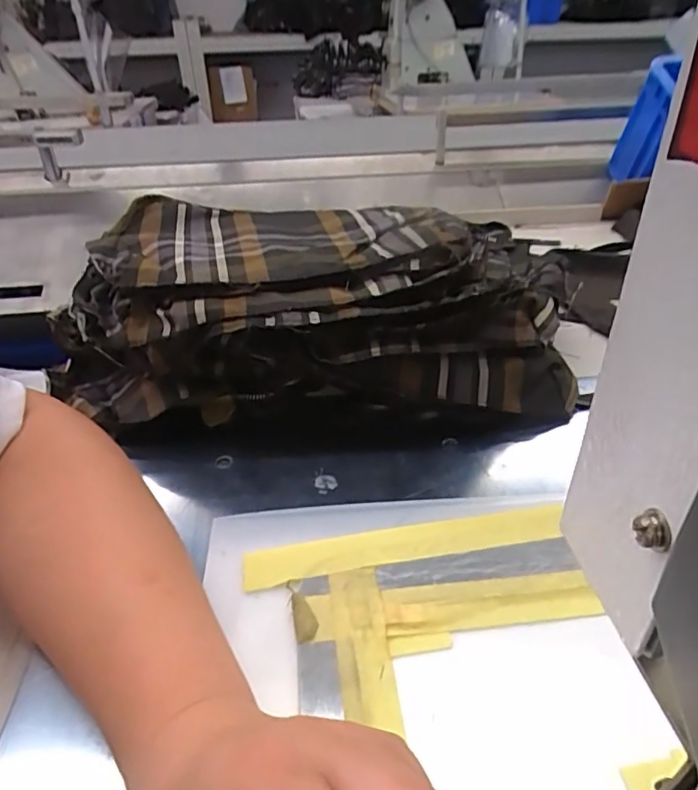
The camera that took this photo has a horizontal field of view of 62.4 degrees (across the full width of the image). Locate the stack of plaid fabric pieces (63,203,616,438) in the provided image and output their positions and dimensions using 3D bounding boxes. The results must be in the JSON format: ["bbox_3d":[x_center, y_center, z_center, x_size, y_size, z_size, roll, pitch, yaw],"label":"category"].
[{"bbox_3d":[-0.030,-0.063,0.427,0.362,0.108,0.151,-1,35,2],"label":"stack of plaid fabric pieces"}]

